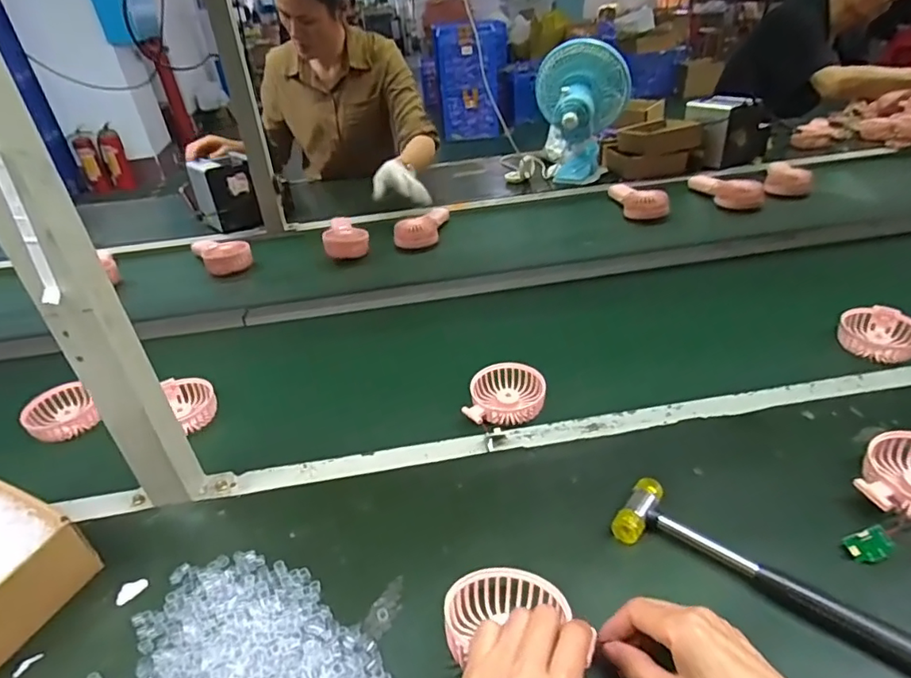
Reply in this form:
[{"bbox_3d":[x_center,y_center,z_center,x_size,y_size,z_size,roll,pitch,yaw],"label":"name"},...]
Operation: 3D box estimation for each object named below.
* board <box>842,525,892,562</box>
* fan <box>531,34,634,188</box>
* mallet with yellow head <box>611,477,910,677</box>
[{"bbox_3d":[0.341,0.170,0.442,0.031,0.007,0.023,-27,61,20],"label":"board"},{"bbox_3d":[0.298,-0.525,1.270,0.211,0.290,0.181,1,35,9],"label":"fan"},{"bbox_3d":[0.247,0.193,0.426,0.238,0.027,0.059,23,44,35],"label":"mallet with yellow head"}]

